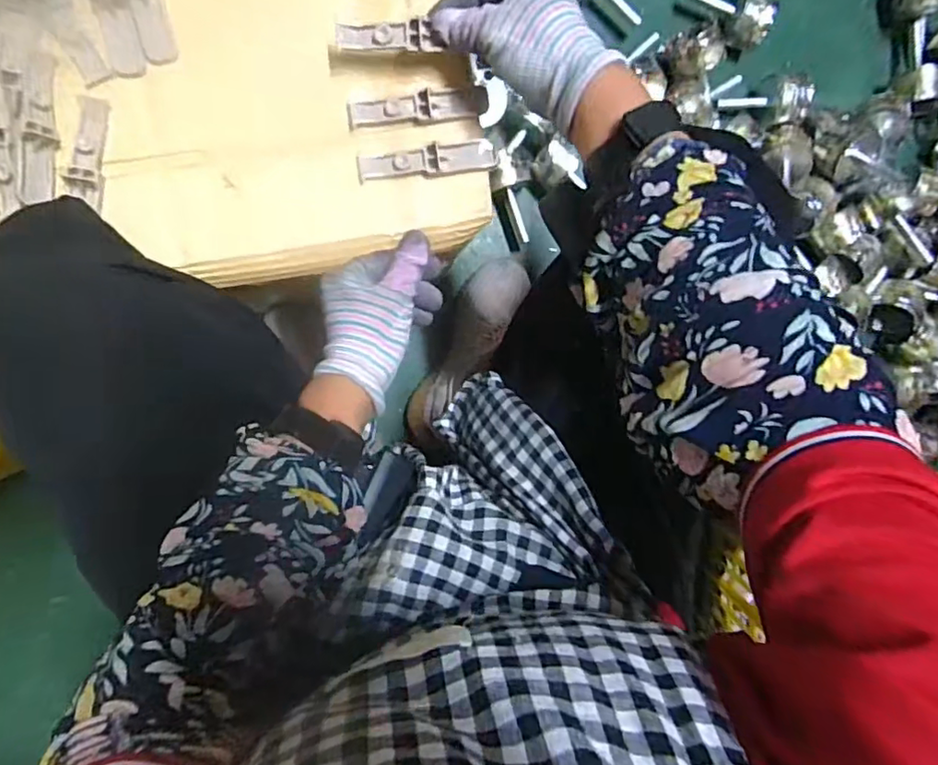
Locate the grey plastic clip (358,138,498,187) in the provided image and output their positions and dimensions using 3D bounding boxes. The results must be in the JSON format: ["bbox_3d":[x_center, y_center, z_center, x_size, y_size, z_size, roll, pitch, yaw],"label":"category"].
[{"bbox_3d":[-0.029,-0.160,0.422,0.100,0.012,0.022,-10,96,-7],"label":"grey plastic clip"}]

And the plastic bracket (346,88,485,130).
[{"bbox_3d":[-0.035,-0.198,0.421,0.101,0.017,0.021,-9,96,-7],"label":"plastic bracket"}]

